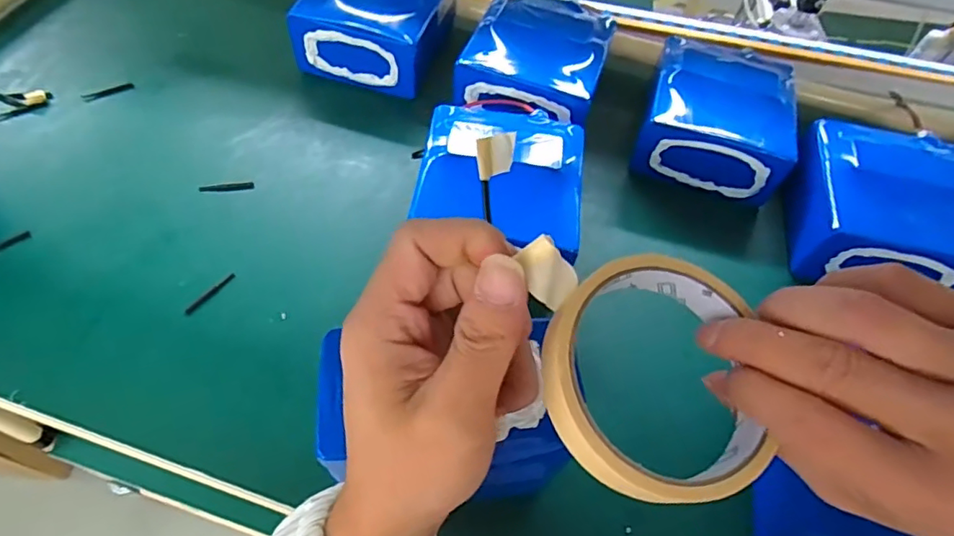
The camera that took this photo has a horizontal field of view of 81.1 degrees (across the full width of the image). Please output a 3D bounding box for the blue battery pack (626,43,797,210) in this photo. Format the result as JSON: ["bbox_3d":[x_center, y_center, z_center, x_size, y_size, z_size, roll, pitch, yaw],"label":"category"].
[{"bbox_3d":[0.249,-0.157,0.589,0.147,0.093,0.141,17,58,6],"label":"blue battery pack"}]

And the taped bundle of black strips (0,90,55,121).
[{"bbox_3d":[-0.476,-0.178,0.577,0.057,0.011,0.043,-32,65,-22],"label":"taped bundle of black strips"}]

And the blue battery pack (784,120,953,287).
[{"bbox_3d":[0.384,-0.061,0.539,0.153,0.073,0.153,12,57,3],"label":"blue battery pack"}]

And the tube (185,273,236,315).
[{"bbox_3d":[-0.232,0.022,0.486,0.006,0.004,0.050,34,61,16],"label":"tube"}]

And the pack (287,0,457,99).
[{"bbox_3d":[-0.112,-0.279,0.634,0.145,0.099,0.140,16,58,6],"label":"pack"}]

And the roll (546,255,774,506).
[{"bbox_3d":[0.065,0.039,0.207,0.084,0.030,0.087,2,57,-3],"label":"roll"}]

